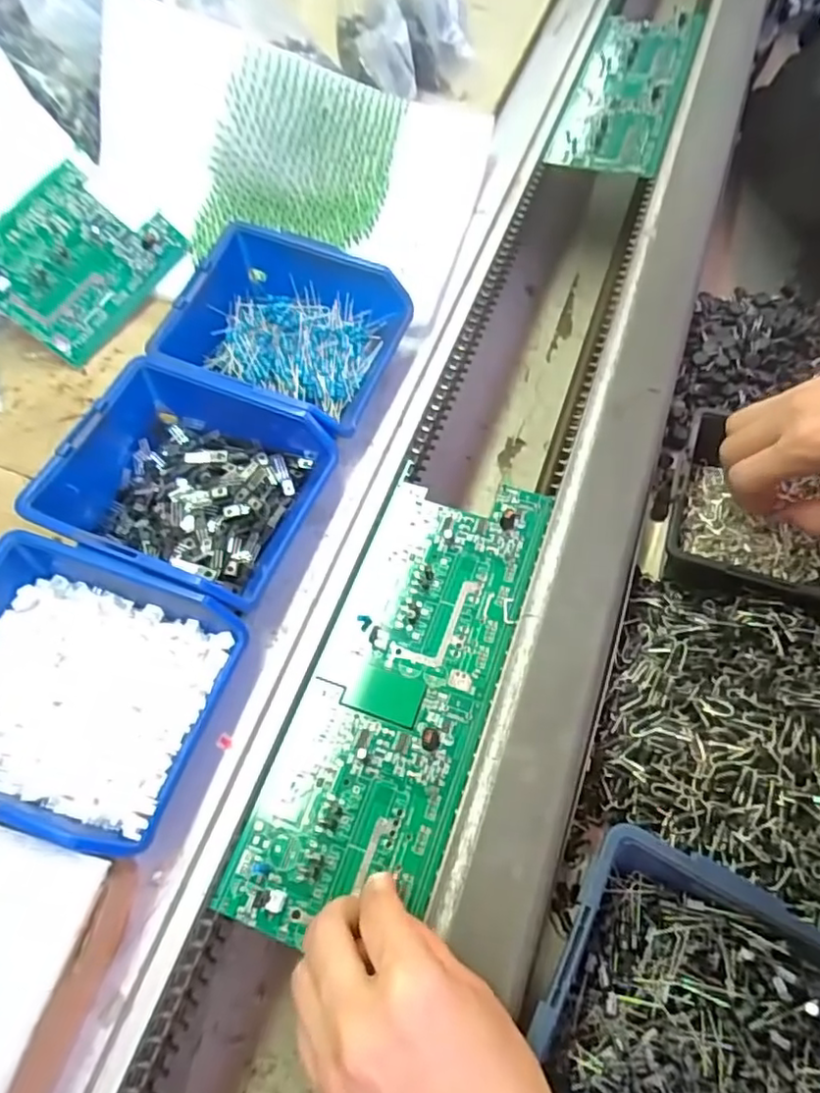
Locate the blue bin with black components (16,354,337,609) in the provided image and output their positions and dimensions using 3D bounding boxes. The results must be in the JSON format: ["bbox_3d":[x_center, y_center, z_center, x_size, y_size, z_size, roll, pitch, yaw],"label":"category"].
[{"bbox_3d":[-0.126,-0.037,0.353,0.135,0.052,0.123,23,67,14],"label":"blue bin with black components"}]

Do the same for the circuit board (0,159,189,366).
[{"bbox_3d":[-0.237,-0.208,0.448,0.094,0.007,0.128,40,72,-22],"label":"circuit board"}]

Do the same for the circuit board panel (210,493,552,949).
[{"bbox_3d":[-0.003,0.071,0.336,0.100,0.014,0.258,24,67,8],"label":"circuit board panel"}]

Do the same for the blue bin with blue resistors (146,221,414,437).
[{"bbox_3d":[-0.079,-0.137,0.406,0.129,0.052,0.120,19,66,12],"label":"blue bin with blue resistors"}]

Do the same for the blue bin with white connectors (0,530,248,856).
[{"bbox_3d":[-0.160,0.068,0.303,0.128,0.048,0.119,16,65,11],"label":"blue bin with white connectors"}]

